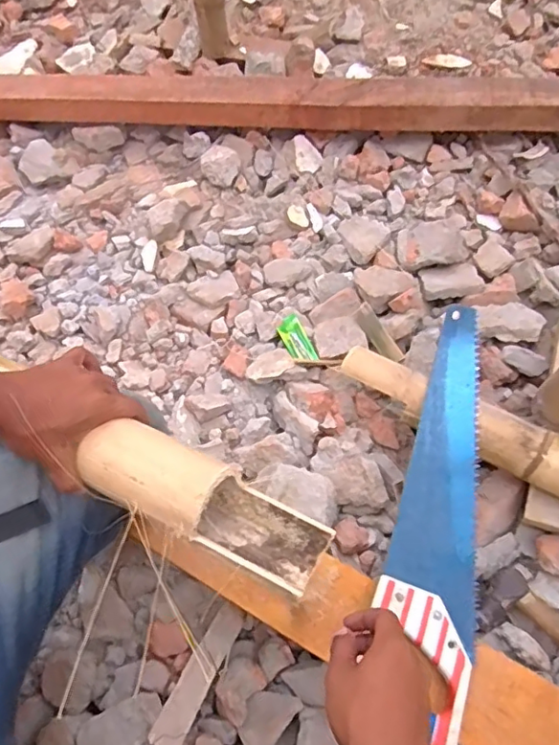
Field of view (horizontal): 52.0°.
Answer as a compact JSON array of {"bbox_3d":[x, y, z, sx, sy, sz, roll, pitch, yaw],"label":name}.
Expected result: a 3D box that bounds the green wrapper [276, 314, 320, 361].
[{"bbox_3d":[0.028,-0.050,0.881,0.040,0.018,0.091,-17,64,-20],"label":"green wrapper"}]

